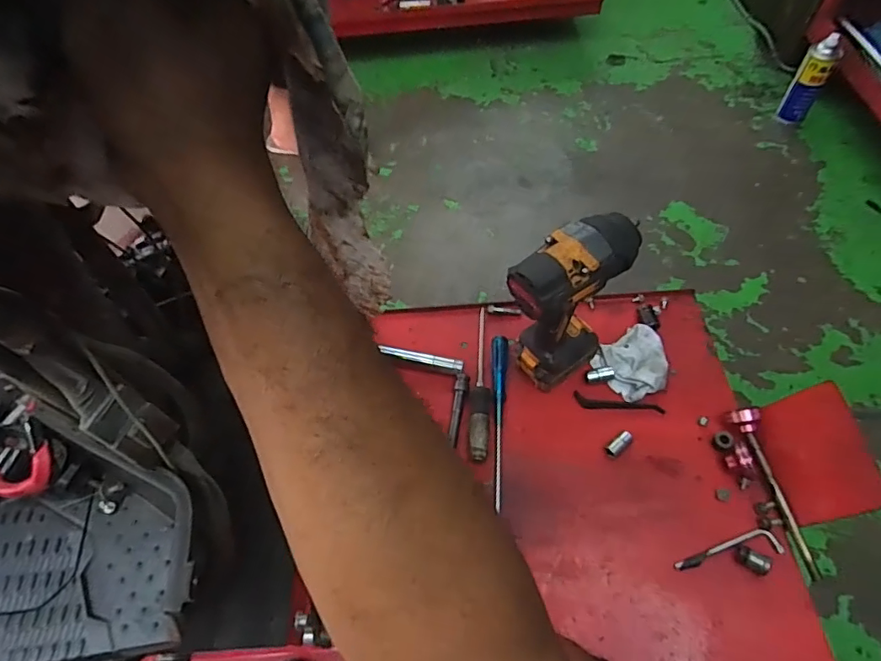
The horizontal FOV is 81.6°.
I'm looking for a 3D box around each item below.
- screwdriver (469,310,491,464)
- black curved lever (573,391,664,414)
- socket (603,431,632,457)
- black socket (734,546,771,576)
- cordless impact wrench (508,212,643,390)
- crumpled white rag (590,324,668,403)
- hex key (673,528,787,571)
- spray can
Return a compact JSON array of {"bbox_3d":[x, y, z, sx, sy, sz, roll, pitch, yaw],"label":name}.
[{"bbox_3d":[0.062,0.070,0.758,0.029,0.024,0.250,3,58,7],"label":"screwdriver"},{"bbox_3d":[0.256,0.109,0.734,0.123,0.008,0.021,9,59,10],"label":"black curved lever"},{"bbox_3d":[0.245,0.155,0.698,0.044,0.012,0.017,-35,62,-17],"label":"socket"},{"bbox_3d":[0.373,0.273,0.606,0.038,0.019,0.022,31,65,22],"label":"black socket"},{"bbox_3d":[0.165,-0.026,0.663,0.155,0.251,0.072,-31,60,-14],"label":"cordless impact wrench"},{"bbox_3d":[0.294,0.045,0.758,0.106,0.025,0.097,-30,60,-14],"label":"crumpled white rag"},{"bbox_3d":[0.348,0.266,0.623,0.127,0.008,0.031,-8,57,0],"label":"hex key"},{"bbox_3d":[0.848,-0.570,1.179,0.067,0.174,0.061,31,65,22],"label":"spray can"}]

